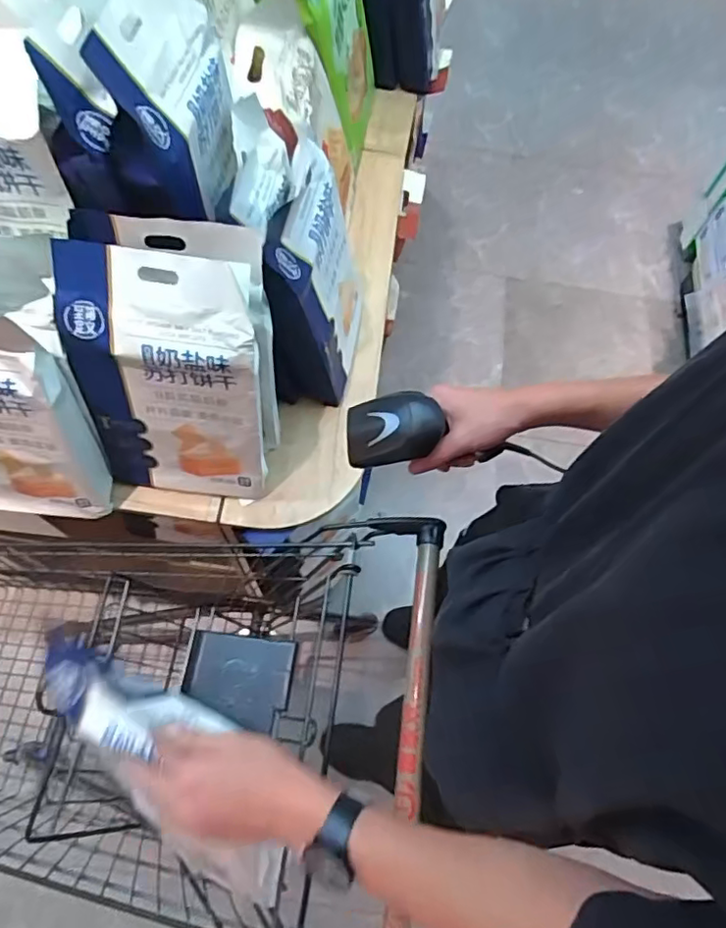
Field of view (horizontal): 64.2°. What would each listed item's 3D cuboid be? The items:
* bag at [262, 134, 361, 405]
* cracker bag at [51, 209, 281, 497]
[{"bbox_3d":[-0.056,-0.245,0.803,0.090,0.286,0.224,12,66,1],"label":"bag"},{"bbox_3d":[-0.242,-0.109,0.719,0.252,0.387,0.093,8,49,1],"label":"cracker bag"}]

